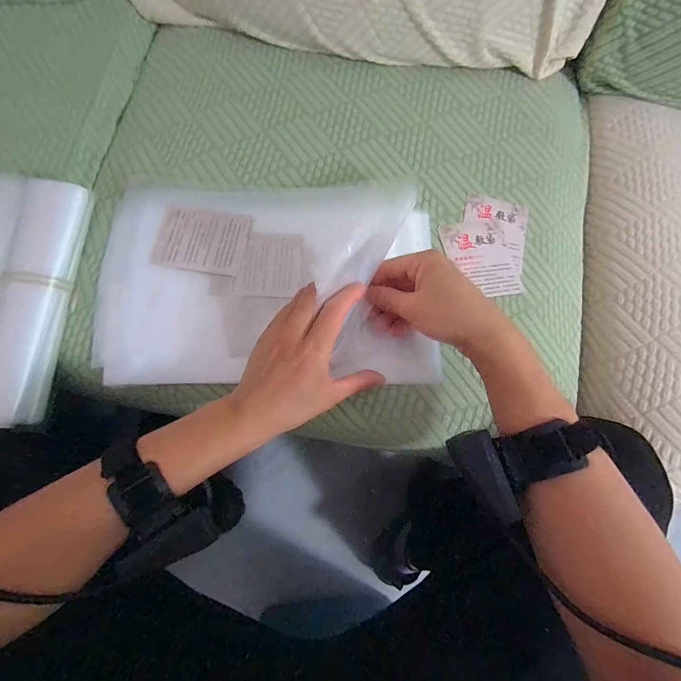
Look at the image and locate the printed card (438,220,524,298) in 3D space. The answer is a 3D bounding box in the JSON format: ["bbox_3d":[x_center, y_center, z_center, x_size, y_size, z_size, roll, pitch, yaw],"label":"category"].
[{"bbox_3d":[0.165,-0.097,0.416,0.079,0.005,0.097,-10,75,-5],"label":"printed card"}]

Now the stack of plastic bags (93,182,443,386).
[{"bbox_3d":[-0.077,-0.070,0.392,0.353,0.024,0.231,0,74,-2],"label":"stack of plastic bags"}]

